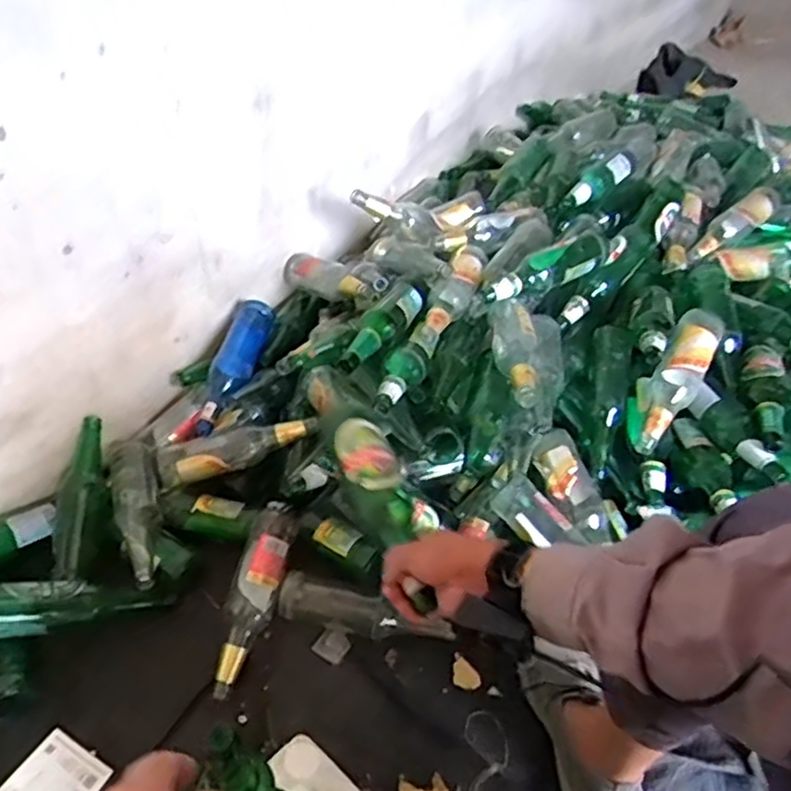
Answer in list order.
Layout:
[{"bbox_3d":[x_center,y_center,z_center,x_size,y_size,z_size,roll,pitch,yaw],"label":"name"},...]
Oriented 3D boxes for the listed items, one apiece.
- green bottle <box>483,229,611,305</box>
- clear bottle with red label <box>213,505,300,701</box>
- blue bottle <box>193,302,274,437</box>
[{"bbox_3d":[0.261,-0.225,1.175,0.282,0.074,0.084,-29,52,-29],"label":"green bottle"},{"bbox_3d":[-0.205,0.293,1.007,0.072,0.082,0.270,11,62,8],"label":"clear bottle with red label"},{"bbox_3d":[-0.281,-0.050,1.200,0.074,0.063,0.269,11,58,8],"label":"blue bottle"}]

